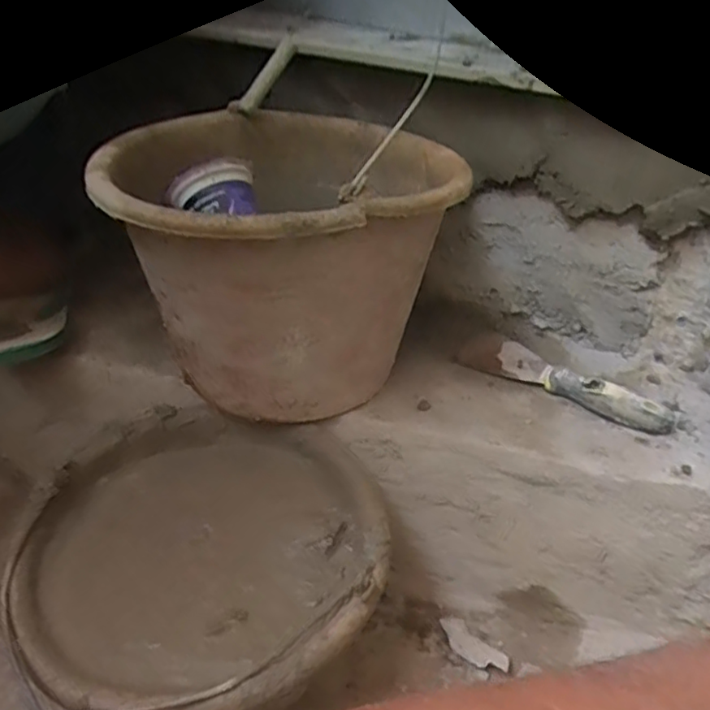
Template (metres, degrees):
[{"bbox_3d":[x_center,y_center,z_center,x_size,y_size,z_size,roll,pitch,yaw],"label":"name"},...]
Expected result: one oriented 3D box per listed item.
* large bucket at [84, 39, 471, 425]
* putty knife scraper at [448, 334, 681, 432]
[{"bbox_3d":[-0.064,-0.073,0.537,0.255,0.225,0.257,5,32,-3],"label":"large bucket"},{"bbox_3d":[0.190,0.020,0.580,0.197,0.026,0.053,25,36,27],"label":"putty knife scraper"}]

